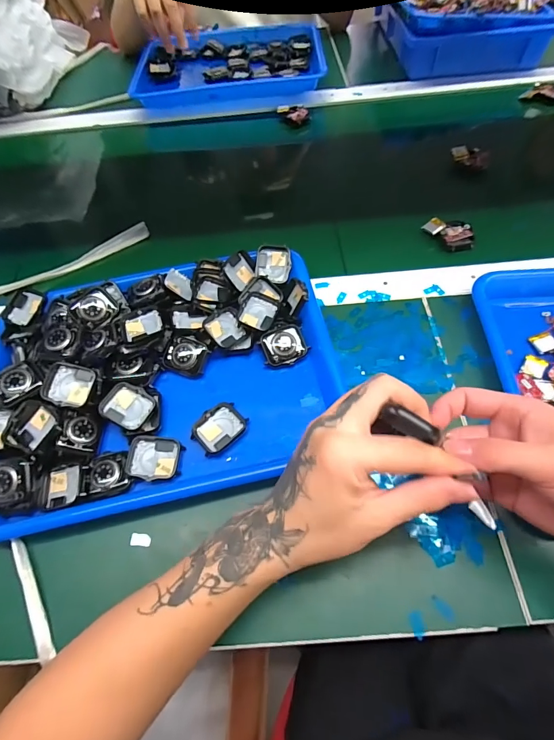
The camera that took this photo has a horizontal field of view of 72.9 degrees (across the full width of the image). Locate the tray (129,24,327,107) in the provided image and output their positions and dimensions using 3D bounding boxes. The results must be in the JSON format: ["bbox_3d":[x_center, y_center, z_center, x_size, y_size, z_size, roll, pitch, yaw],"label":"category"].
[{"bbox_3d":[-0.088,-0.567,0.692,0.333,0.036,0.231,-5,60,1],"label":"tray"}]

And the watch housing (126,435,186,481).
[{"bbox_3d":[-0.108,0.077,0.329,0.044,0.009,0.038,1,61,4],"label":"watch housing"}]

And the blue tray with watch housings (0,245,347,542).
[{"bbox_3d":[-0.113,0.002,0.359,0.331,0.043,0.241,-12,60,-3],"label":"blue tray with watch housings"}]

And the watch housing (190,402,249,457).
[{"bbox_3d":[-0.053,0.053,0.344,0.047,0.009,0.036,-38,65,-16],"label":"watch housing"}]

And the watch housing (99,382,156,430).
[{"bbox_3d":[-0.138,0.033,0.347,0.041,0.011,0.037,27,56,4],"label":"watch housing"}]

